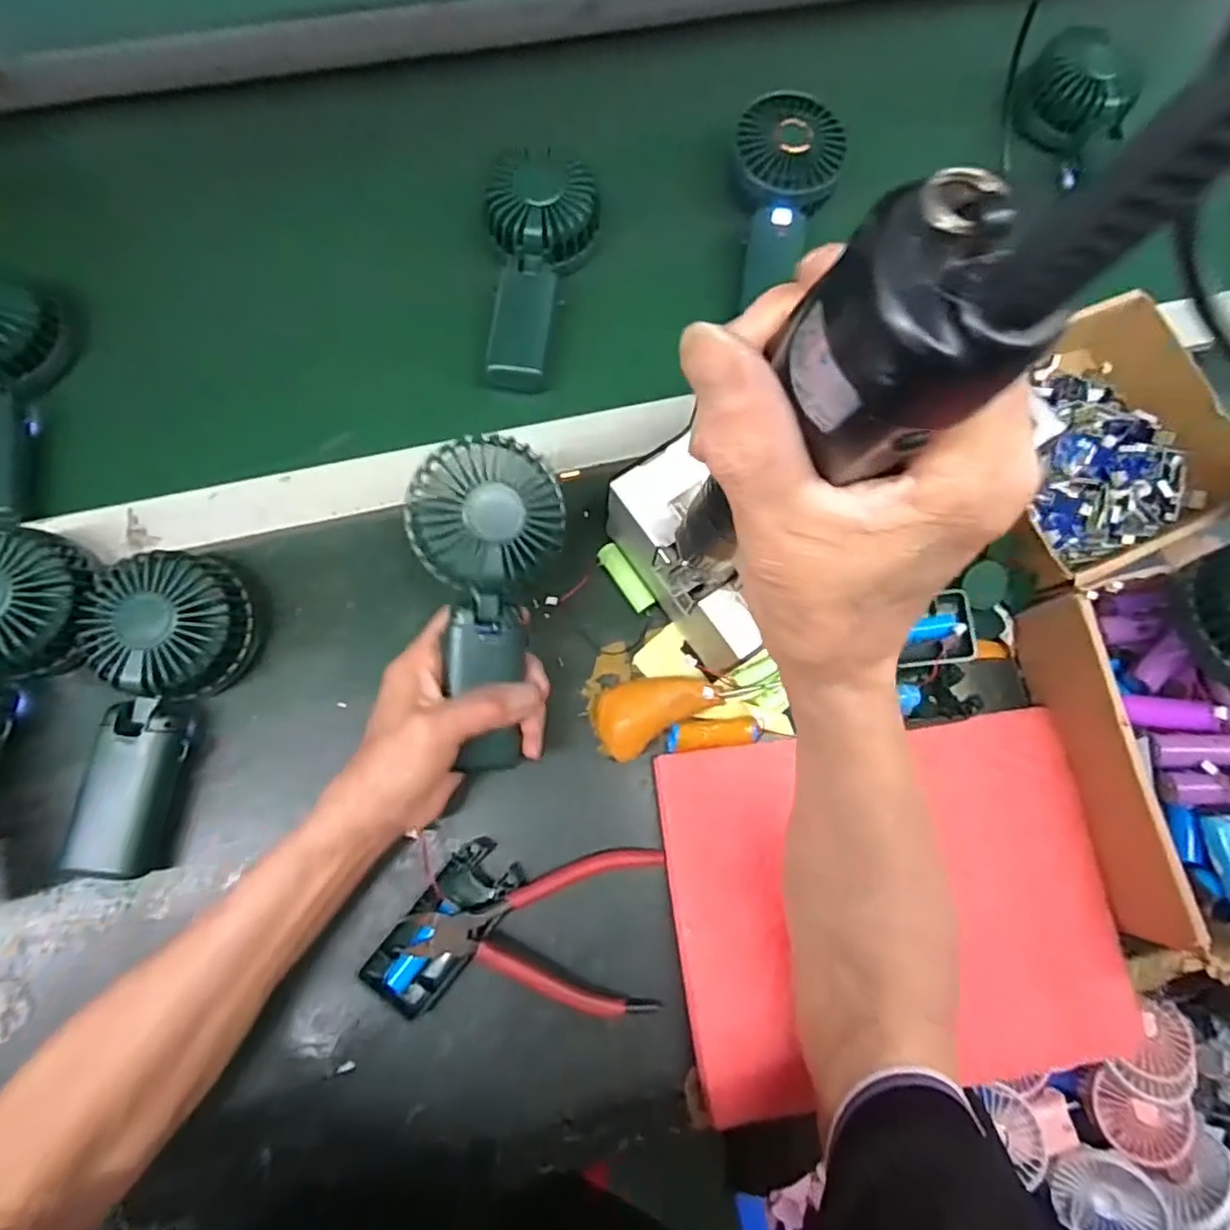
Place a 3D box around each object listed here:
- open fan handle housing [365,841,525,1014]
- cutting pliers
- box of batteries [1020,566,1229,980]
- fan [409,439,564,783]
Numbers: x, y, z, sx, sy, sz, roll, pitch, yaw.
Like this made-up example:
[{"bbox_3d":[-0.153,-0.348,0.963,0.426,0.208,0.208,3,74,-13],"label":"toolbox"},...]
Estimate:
[{"bbox_3d":[-0.096,0.180,0.369,0.045,0.022,0.096,38,77,7],"label":"open fan handle housing"},{"bbox_3d":[-0.044,0.181,0.363,0.142,0.021,0.087,0,76,-3],"label":"cutting pliers"},{"bbox_3d":[0.389,0.078,0.387,0.201,0.068,0.211,-10,76,-5],"label":"box of batteries"},{"bbox_3d":[-0.072,-0.004,0.352,0.077,0.029,0.177,3,102,0],"label":"fan"}]

